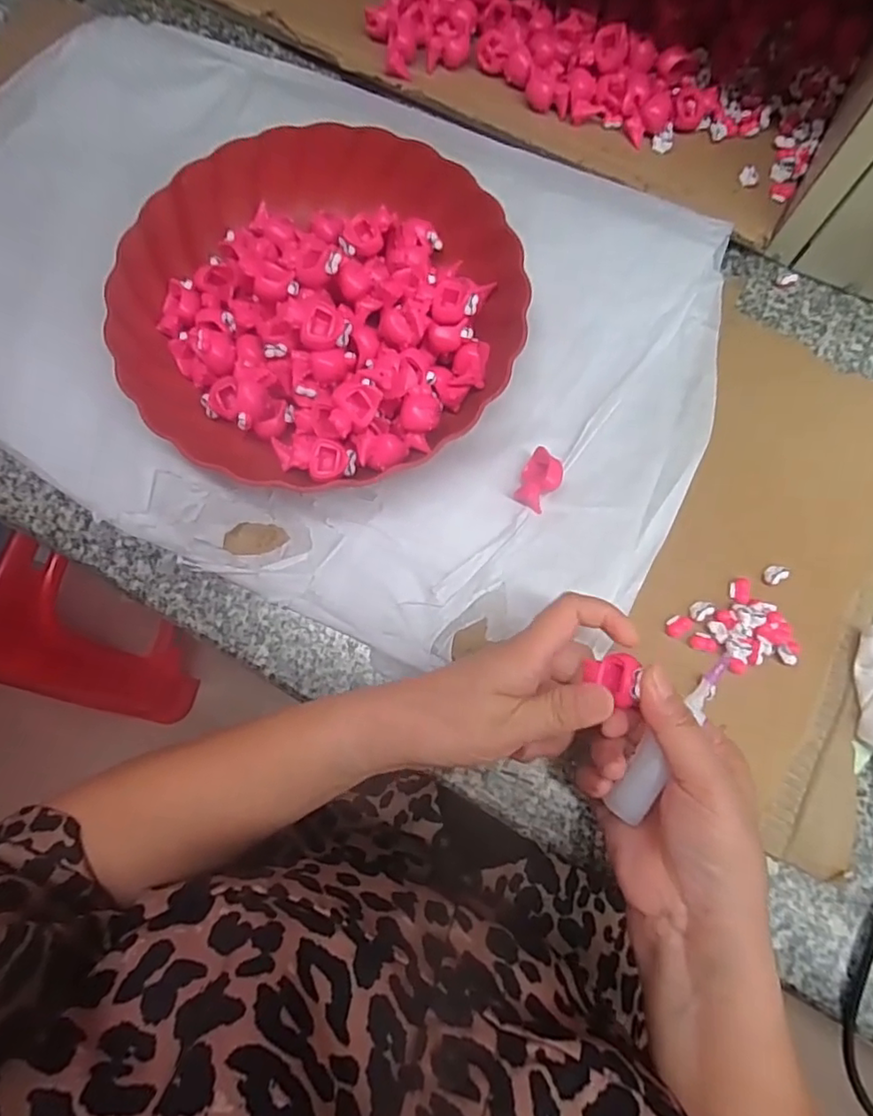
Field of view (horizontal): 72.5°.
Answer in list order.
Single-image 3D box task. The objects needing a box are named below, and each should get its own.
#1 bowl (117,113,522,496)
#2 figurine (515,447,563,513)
[{"bbox_3d":[-0.068,-0.163,0.366,0.244,0.059,0.226,0,77,-1],"label":"bowl"},{"bbox_3d":[0.062,-0.047,0.358,0.022,0.020,0.032,26,77,4],"label":"figurine"}]

